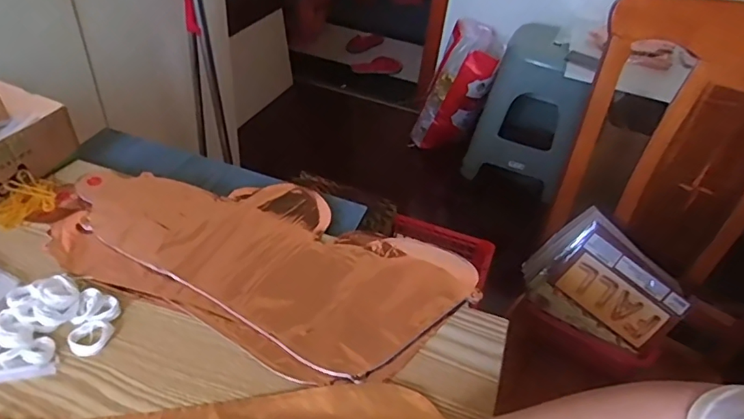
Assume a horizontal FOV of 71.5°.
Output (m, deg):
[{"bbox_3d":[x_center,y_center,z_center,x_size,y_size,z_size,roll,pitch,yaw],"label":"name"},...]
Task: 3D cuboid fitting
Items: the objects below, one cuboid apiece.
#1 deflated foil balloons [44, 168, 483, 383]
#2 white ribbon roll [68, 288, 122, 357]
[{"bbox_3d":[-0.116,0.043,0.546,0.418,0.016,0.211,19,43,14],"label":"deflated foil balloons"},{"bbox_3d":[-0.251,0.101,0.467,0.035,0.014,0.061,-1,42,-9],"label":"white ribbon roll"}]

